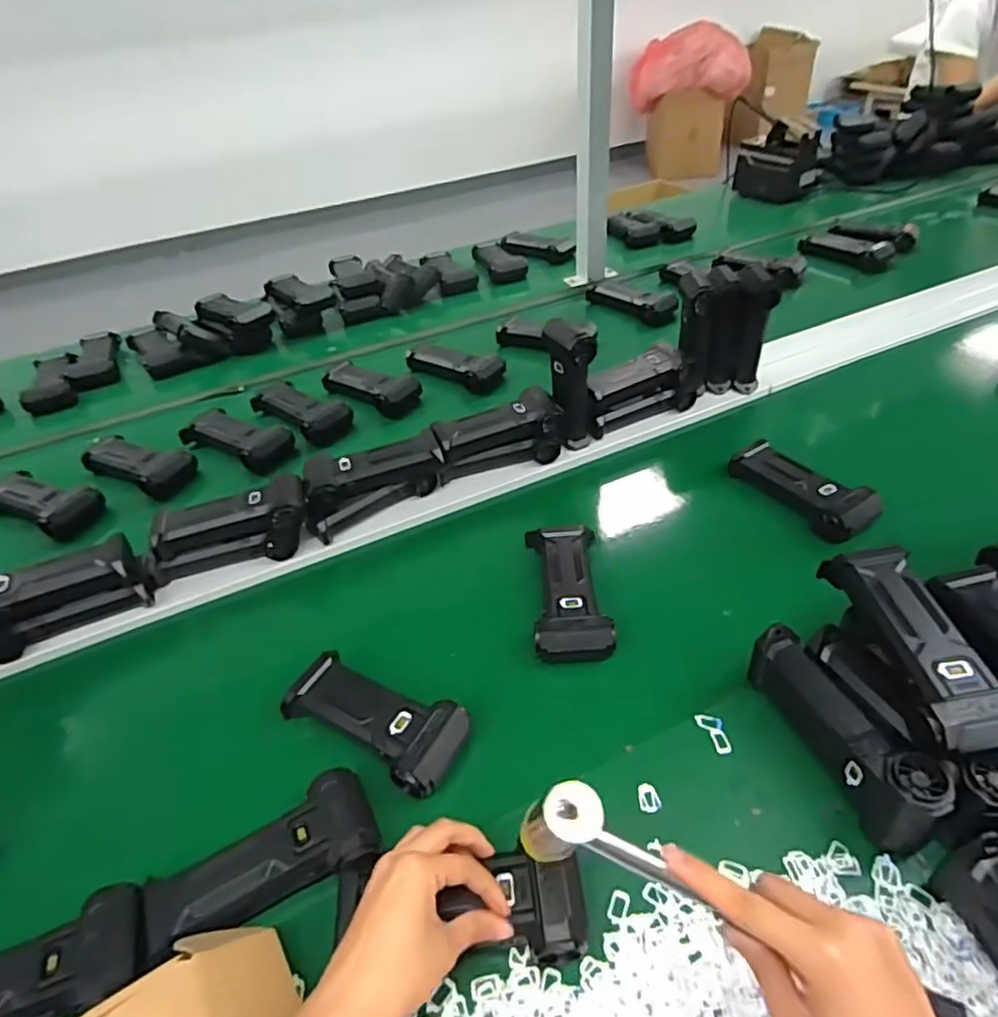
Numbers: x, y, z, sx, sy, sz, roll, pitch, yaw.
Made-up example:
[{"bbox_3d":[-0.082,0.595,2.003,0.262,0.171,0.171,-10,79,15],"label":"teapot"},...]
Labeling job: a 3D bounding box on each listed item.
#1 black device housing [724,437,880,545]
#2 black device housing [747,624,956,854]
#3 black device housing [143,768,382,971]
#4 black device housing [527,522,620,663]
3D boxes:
[{"bbox_3d":[0.337,-0.025,0.697,0.068,0.039,0.158,-26,45,-22],"label":"black device housing"},{"bbox_3d":[0.246,0.160,0.455,0.039,0.065,0.156,-18,42,-14],"label":"black device housing"},{"bbox_3d":[-0.166,0.248,0.447,0.154,0.029,0.068,-21,43,-16],"label":"black device housing"},{"bbox_3d":[0.067,0.076,0.614,0.070,0.028,0.154,-4,41,2],"label":"black device housing"}]

